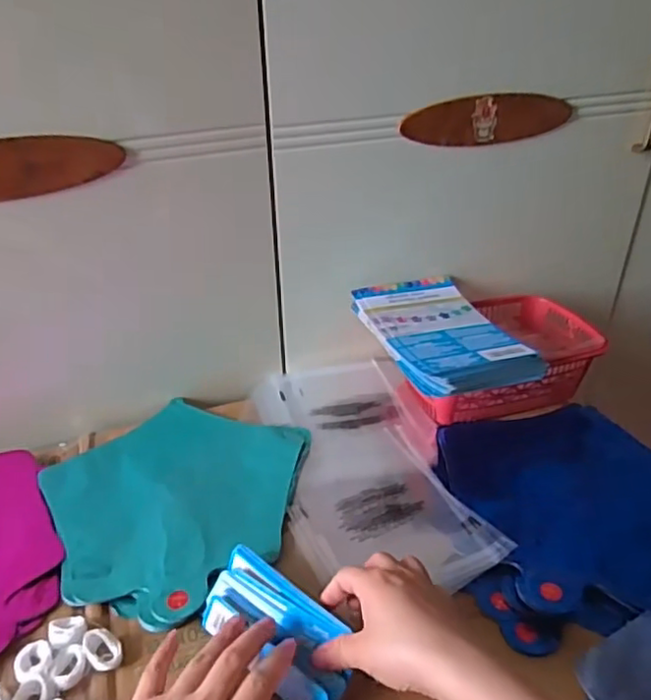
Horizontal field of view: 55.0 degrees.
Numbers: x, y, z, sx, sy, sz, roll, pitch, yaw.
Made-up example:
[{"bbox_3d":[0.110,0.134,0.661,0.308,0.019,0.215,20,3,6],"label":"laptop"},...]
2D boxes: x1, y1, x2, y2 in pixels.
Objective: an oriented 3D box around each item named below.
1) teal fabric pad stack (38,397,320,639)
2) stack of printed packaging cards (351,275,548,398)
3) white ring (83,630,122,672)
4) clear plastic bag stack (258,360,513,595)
[{"bbox_3d":[-0.141,0.129,0.570,0.226,0.024,0.235,10,37,16],"label":"teal fabric pad stack"},{"bbox_3d":[0.116,-0.021,0.640,0.127,0.028,0.186,-14,36,-19],"label":"stack of printed packaging cards"},{"bbox_3d":[-0.156,0.211,0.440,0.022,0.016,0.028,-26,42,-30],"label":"white ring"},{"bbox_3d":[0.037,0.102,0.611,0.166,0.023,0.313,-9,36,-11],"label":"clear plastic bag stack"}]

